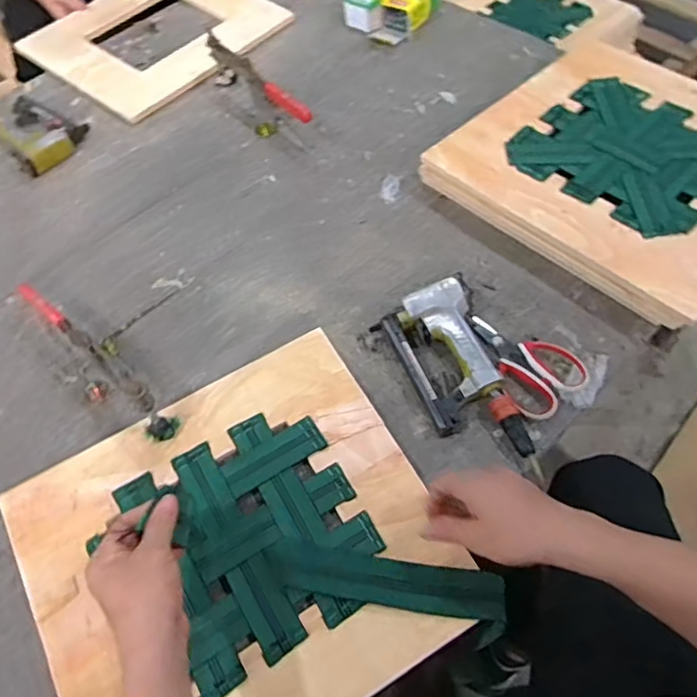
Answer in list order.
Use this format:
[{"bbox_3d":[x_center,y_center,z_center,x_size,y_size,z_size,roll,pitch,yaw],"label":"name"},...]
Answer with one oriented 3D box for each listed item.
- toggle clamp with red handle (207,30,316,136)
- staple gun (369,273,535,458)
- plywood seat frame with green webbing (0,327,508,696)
[{"bbox_3d":[-0.159,-0.442,1.045,0.051,0.089,0.286,-32,60,-15],"label":"toggle clamp with red handle"},{"bbox_3d":[0.141,0.028,0.746,0.125,0.045,0.244,-24,59,-11],"label":"staple gun"},{"bbox_3d":[-0.125,0.214,0.660,0.424,0.013,0.396,-28,59,-13],"label":"plywood seat frame with green webbing"}]

